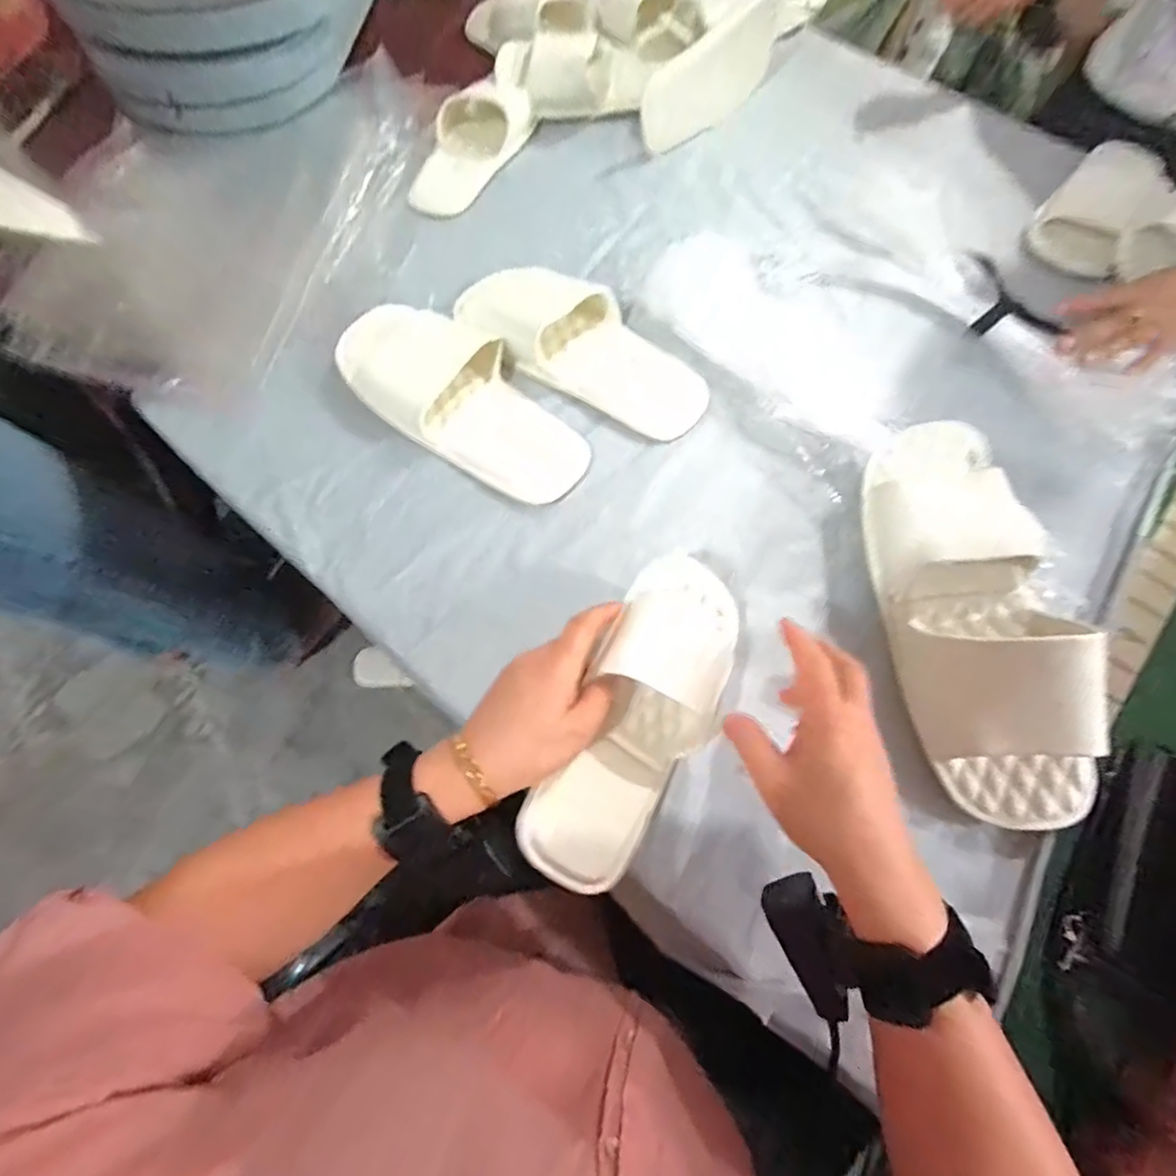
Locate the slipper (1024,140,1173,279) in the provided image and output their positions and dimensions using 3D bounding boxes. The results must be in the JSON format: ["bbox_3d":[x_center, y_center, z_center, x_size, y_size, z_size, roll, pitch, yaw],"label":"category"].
[{"bbox_3d":[0.563,-0.425,0.632,0.093,0.056,0.202,37,74,12],"label":"slipper"}]

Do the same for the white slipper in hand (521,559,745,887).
[{"bbox_3d":[0.039,0.086,0.411,0.110,0.060,0.242,33,68,-16],"label":"white slipper in hand"}]

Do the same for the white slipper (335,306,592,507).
[{"bbox_3d":[-0.114,-0.177,0.537,0.262,0.042,0.122,33,73,11],"label":"white slipper"}]

